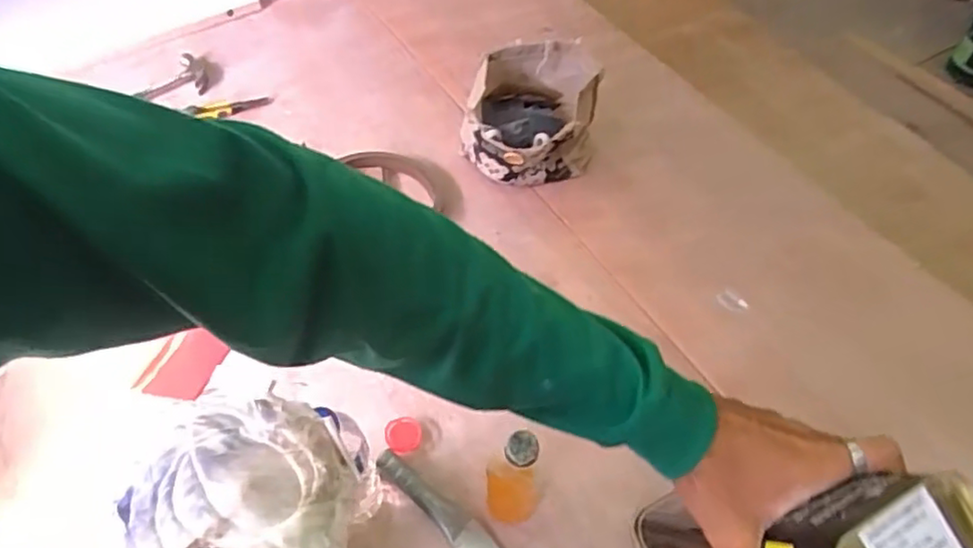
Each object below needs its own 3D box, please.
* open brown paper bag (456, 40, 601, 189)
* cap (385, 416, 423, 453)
[{"bbox_3d":[0.069,-0.233,0.995,0.214,0.156,0.186,-3,53,-2],"label":"open brown paper bag"},{"bbox_3d":[-0.097,0.186,0.753,0.041,0.018,0.036,-10,54,-7],"label":"cap"}]

